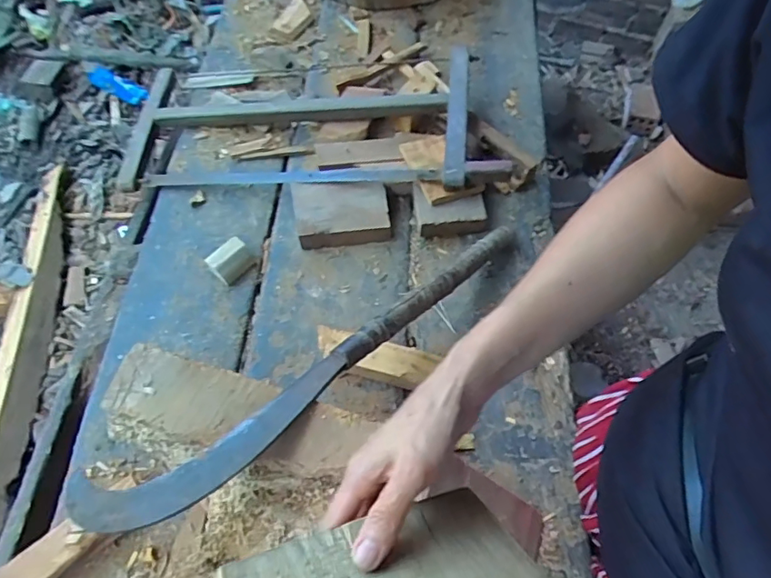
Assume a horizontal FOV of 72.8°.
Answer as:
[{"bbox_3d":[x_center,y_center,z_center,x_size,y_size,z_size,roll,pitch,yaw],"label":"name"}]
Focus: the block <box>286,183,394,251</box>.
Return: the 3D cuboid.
[{"bbox_3d":[-0.069,-0.119,0.815,0.143,0.038,0.109,-7,62,-4],"label":"block"}]

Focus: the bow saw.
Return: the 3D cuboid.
[{"bbox_3d":[-0.125,-0.292,0.889,0.609,0.076,0.288,3,61,1],"label":"bow saw"}]

